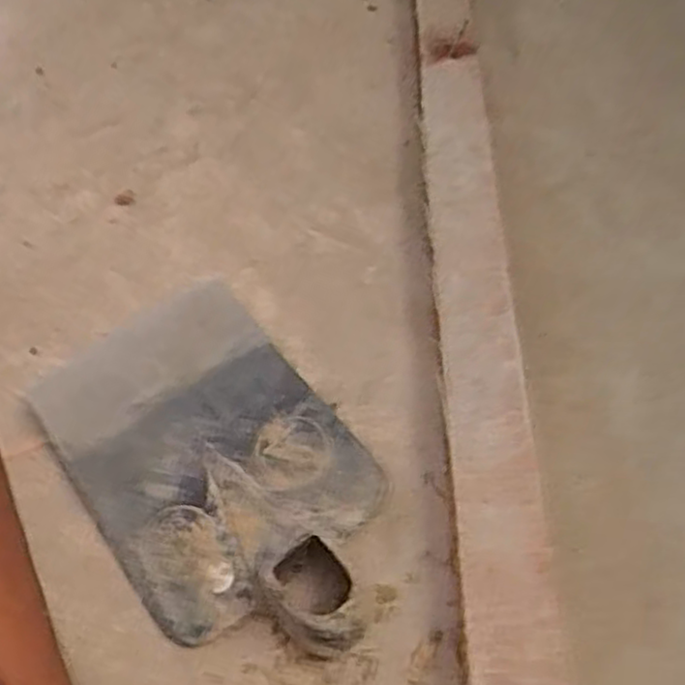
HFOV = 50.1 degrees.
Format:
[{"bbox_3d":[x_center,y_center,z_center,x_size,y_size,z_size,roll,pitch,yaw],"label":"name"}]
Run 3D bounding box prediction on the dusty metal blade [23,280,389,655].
[{"bbox_3d":[-0.084,0.082,0.498,0.172,0.041,0.286,-34,61,-19],"label":"dusty metal blade"}]

